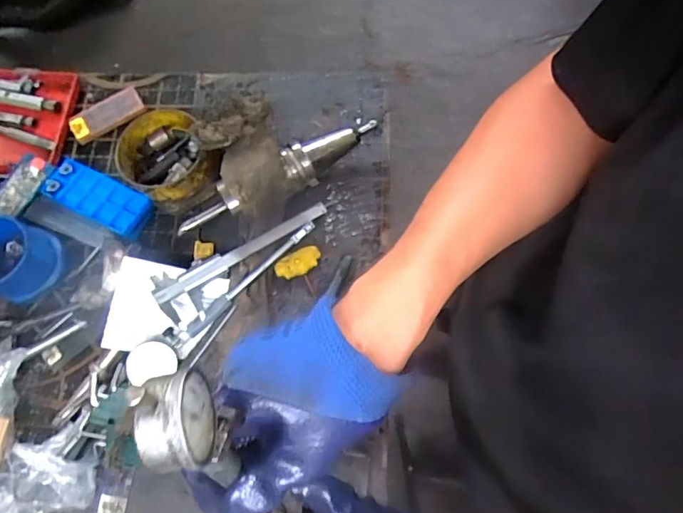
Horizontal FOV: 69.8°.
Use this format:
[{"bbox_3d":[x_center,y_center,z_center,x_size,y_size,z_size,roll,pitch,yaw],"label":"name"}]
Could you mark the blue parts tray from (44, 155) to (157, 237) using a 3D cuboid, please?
[{"bbox_3d":[-0.314,-0.077,0.624,0.152,0.020,0.058,26,76,11],"label":"blue parts tray"}]

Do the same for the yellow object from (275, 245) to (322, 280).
[{"bbox_3d":[-0.053,0.008,0.601,0.058,0.013,0.031,-35,74,-7],"label":"yellow object"}]

